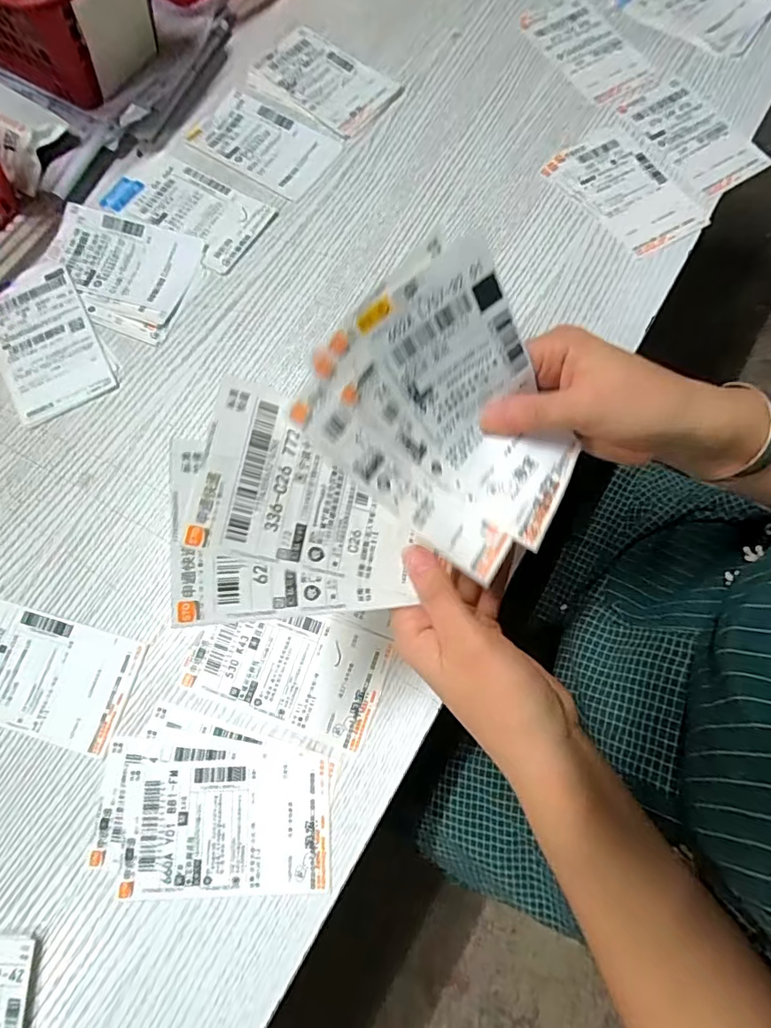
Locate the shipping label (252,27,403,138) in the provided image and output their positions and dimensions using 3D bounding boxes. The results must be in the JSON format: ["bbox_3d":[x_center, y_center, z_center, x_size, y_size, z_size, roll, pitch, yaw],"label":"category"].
[{"bbox_3d":[-0.058,-0.416,0.488,0.132,0.006,0.078,39,79,10],"label":"shipping label"}]

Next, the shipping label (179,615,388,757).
[{"bbox_3d":[-0.066,0.101,0.342,0.126,0.004,0.073,18,76,6],"label":"shipping label"}]

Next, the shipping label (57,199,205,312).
[{"bbox_3d":[-0.225,-0.219,0.433,0.129,0.007,0.073,18,76,6],"label":"shipping label"}]

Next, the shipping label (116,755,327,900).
[{"bbox_3d":[-0.099,0.195,0.317,0.129,0.004,0.072,-2,75,0],"label":"shipping label"}]

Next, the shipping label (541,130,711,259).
[{"bbox_3d":[0.211,-0.283,0.446,0.078,0.004,0.130,-35,77,-8],"label":"shipping label"}]

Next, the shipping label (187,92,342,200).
[{"bbox_3d":[-0.114,-0.344,0.469,0.128,0.005,0.076,32,78,9],"label":"shipping label"}]

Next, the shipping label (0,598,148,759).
[{"bbox_3d":[-0.236,0.108,0.345,0.127,0.004,0.075,15,76,5],"label":"shipping label"}]

